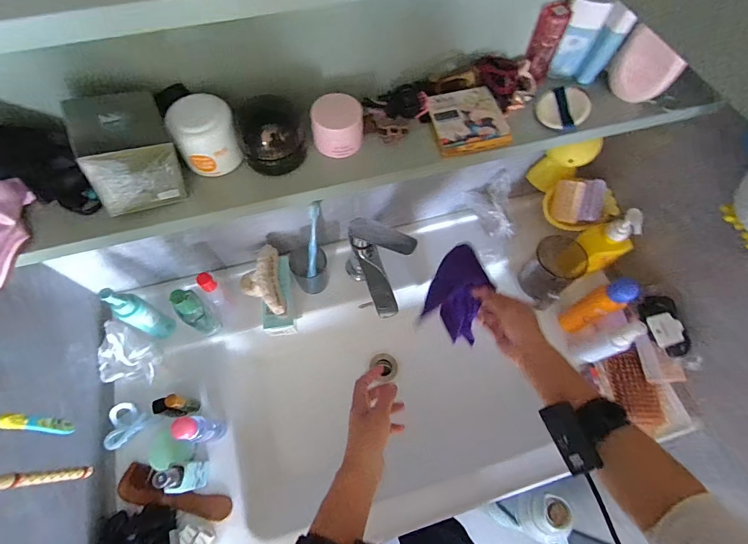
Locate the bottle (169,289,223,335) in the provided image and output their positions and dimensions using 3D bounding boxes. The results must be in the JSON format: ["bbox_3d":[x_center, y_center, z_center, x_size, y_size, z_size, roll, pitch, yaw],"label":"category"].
[{"bbox_3d":[-0.280,0.060,0.591,0.038,0.143,0.038,38,70,14],"label":"bottle"}]

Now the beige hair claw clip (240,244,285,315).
[{"bbox_3d":[-0.189,0.016,0.632,0.063,0.034,0.115,-11,67,-6],"label":"beige hair claw clip"}]

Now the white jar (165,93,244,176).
[{"bbox_3d":[-0.159,-0.131,0.364,0.053,0.052,0.050,1,66,-1],"label":"white jar"}]

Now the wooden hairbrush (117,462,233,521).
[{"bbox_3d":[-0.293,0.328,0.556,0.168,0.019,0.047,15,66,5],"label":"wooden hairbrush"}]

